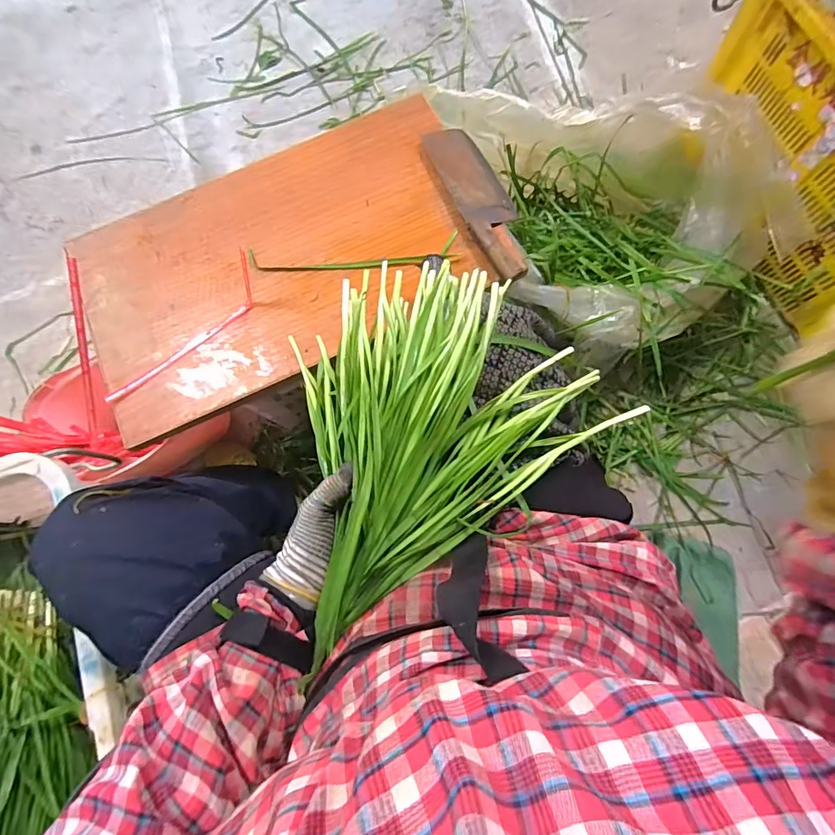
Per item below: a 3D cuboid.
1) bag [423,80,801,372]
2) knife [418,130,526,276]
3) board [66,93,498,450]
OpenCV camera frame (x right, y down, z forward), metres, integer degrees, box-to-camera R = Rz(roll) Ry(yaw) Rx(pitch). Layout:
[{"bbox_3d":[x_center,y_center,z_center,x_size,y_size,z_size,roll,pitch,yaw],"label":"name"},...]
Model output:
[{"bbox_3d":[0.385,-0.379,0.786,0.576,0.251,0.483,-20,77,-2],"label":"bag"},{"bbox_3d":[0.096,-0.325,0.635,0.086,0.022,0.268,-22,77,-2],"label":"knife"},{"bbox_3d":[-0.203,-0.235,0.640,0.572,0.027,0.341,-26,75,-6],"label":"board"}]

